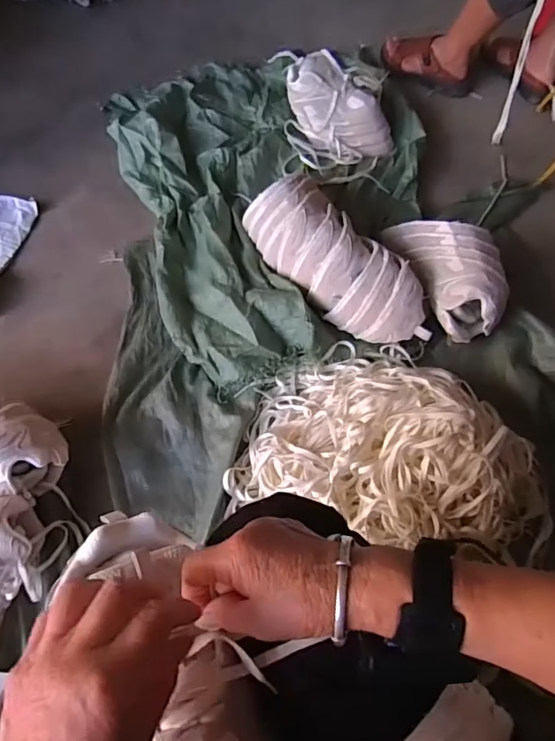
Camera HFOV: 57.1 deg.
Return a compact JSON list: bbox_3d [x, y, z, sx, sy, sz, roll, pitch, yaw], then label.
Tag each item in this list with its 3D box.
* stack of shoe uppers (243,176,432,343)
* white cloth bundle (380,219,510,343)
[{"bbox_3d":[0.102,-0.208,0.953,0.165,0.115,0.421,-33,65,-16],"label":"stack of shoe uppers"},{"bbox_3d":[0.333,-0.192,0.973,0.146,0.133,0.284,-17,62,-9],"label":"white cloth bundle"}]

